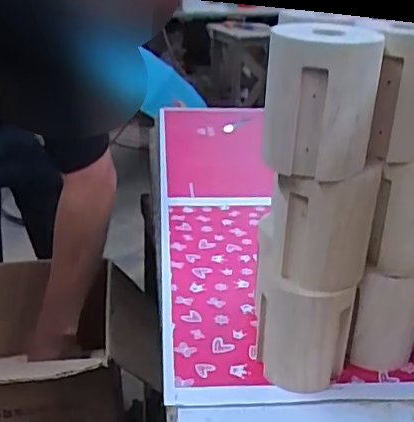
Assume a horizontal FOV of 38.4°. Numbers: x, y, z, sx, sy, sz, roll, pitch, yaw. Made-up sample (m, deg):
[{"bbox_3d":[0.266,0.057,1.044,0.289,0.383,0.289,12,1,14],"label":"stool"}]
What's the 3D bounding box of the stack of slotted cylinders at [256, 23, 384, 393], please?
[{"bbox_3d":[0.089,0.005,0.503,0.090,0.298,0.085,5,25,6],"label":"stack of slotted cylinders"}]

